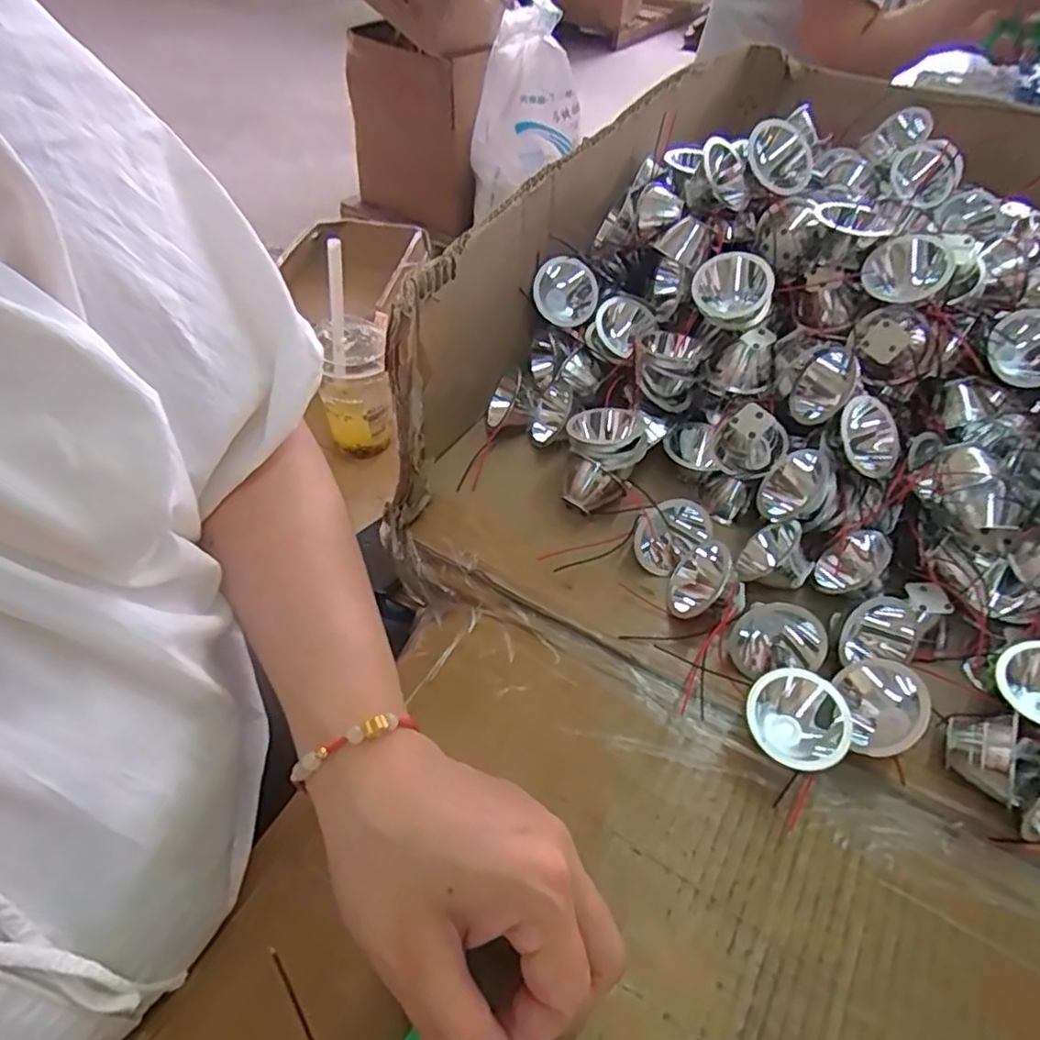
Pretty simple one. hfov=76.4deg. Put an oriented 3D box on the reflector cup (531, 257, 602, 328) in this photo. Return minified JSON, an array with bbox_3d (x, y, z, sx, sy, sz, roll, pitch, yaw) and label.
[{"bbox_3d":[0.031,-0.153,0.446,0.042,0.039,0.032,6,48,2],"label":"reflector cup"}]

